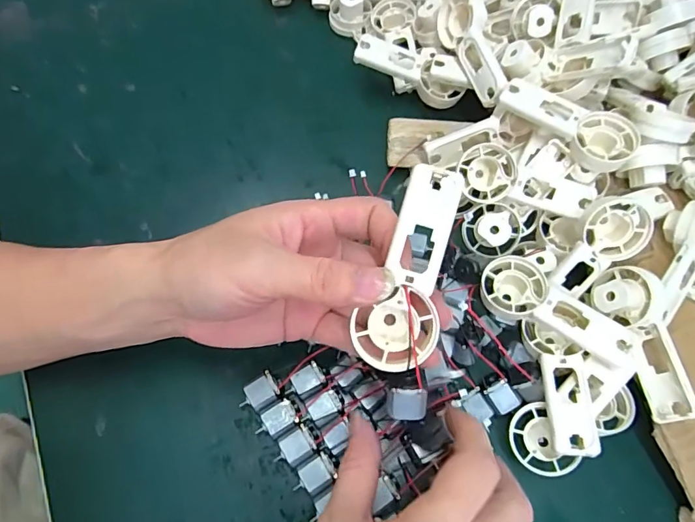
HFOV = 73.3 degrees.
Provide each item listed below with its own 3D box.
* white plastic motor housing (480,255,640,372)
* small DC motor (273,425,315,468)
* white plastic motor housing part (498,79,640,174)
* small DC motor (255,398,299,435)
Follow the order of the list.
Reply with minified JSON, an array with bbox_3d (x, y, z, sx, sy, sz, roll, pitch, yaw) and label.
[{"bbox_3d":[0.129,0.035,0.291,0.096,0.022,0.041,35,69,28],"label":"white plastic motor housing"},{"bbox_3d":[-0.032,0.115,0.287,0.024,0.015,0.018,-30,70,-14],"label":"small DC motor"},{"bbox_3d":[0.151,-0.096,0.320,0.091,0.019,0.037,39,71,15],"label":"white plastic motor housing part"},{"bbox_3d":[-0.044,0.100,0.293,0.026,0.017,0.015,-26,69,-12],"label":"small DC motor"}]

